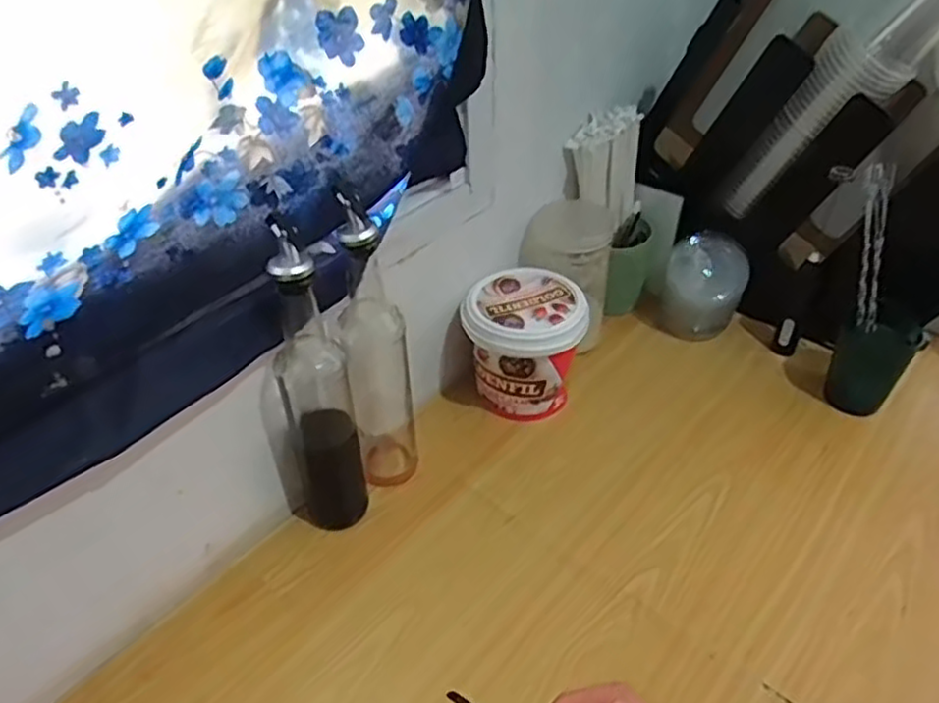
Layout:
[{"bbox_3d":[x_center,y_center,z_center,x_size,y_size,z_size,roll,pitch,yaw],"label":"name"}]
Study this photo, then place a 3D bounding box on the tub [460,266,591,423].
[{"bbox_3d":[0.063,-0.006,0.772,0.123,0.126,0.120,-2,39,1],"label":"tub"}]

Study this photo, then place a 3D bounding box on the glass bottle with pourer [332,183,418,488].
[{"bbox_3d":[-0.088,-0.002,0.646,0.058,0.318,0.056,-9,39,-8],"label":"glass bottle with pourer"}]

